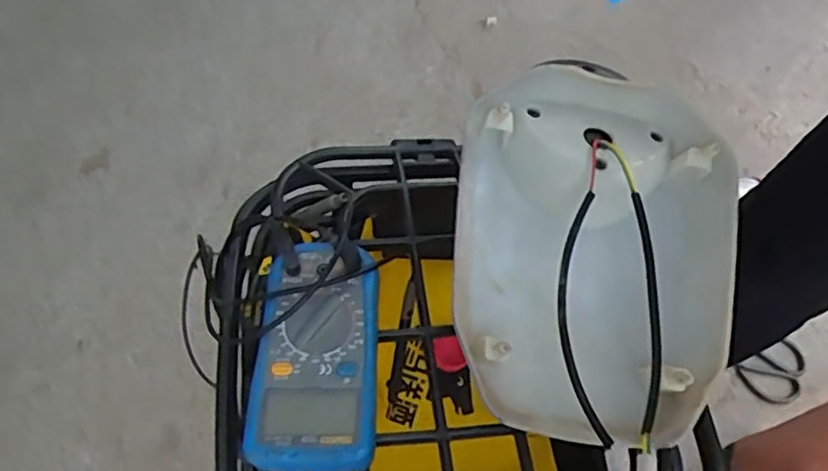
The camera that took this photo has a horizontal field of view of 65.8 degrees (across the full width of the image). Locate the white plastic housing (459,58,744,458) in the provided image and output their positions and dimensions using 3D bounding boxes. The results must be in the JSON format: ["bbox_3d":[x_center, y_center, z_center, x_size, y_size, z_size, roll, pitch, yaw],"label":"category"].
[{"bbox_3d":[0.117,0.010,0.415,0.183,0.063,0.239,6,67,-2],"label":"white plastic housing"}]

